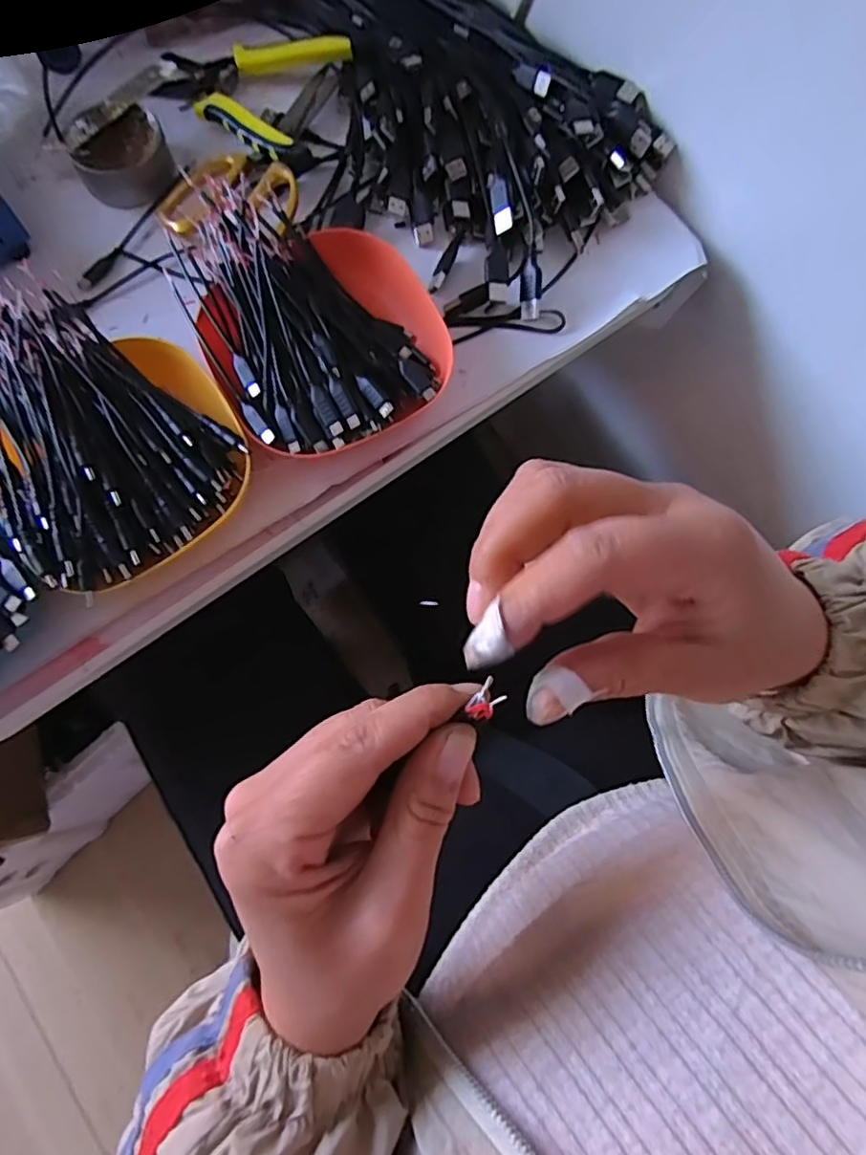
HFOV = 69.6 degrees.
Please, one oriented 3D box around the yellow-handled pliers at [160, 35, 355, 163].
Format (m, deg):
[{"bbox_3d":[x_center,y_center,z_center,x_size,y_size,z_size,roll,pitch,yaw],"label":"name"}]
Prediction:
[{"bbox_3d":[-0.139,-0.360,0.449,0.131,0.024,0.114,23,75,4],"label":"yellow-handled pliers"}]

